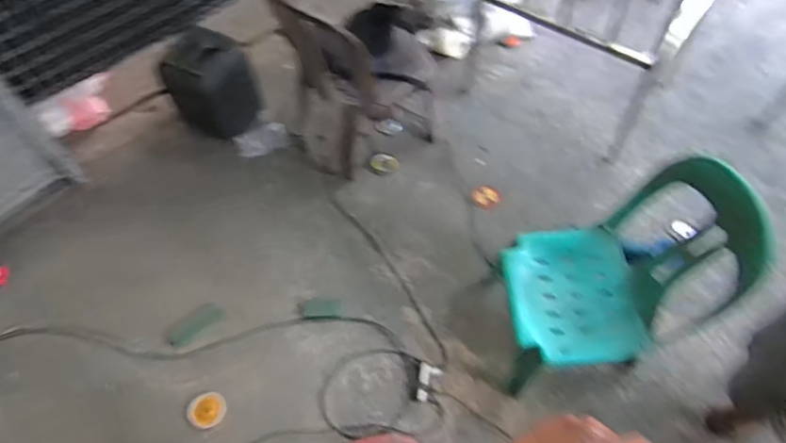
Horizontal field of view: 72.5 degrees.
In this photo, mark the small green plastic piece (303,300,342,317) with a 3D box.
[{"bbox_3d":[-0.231,0.282,1.745,0.123,0.017,0.054,-2,59,2],"label":"small green plastic piece"}]

